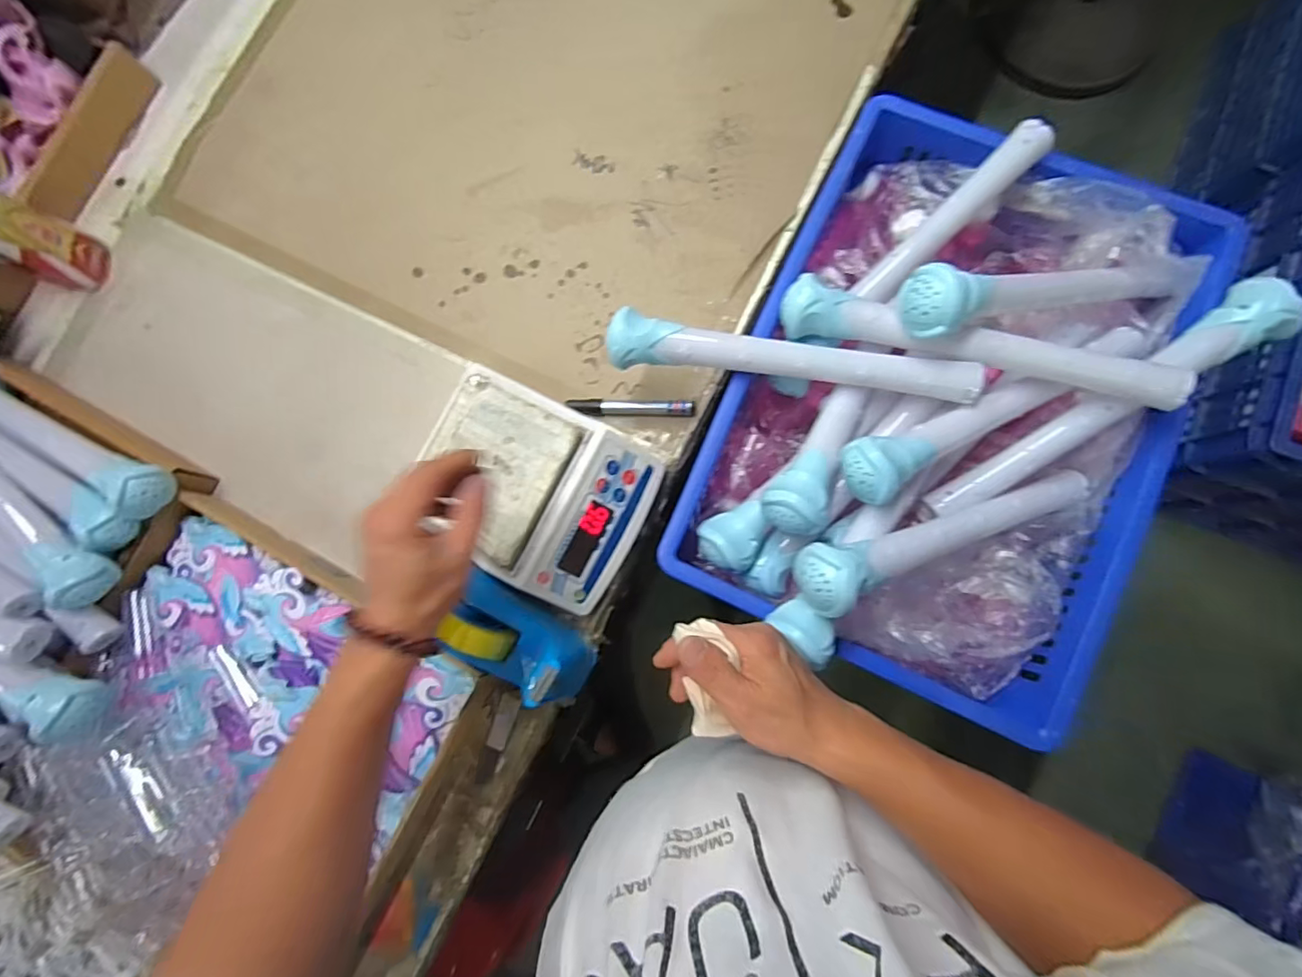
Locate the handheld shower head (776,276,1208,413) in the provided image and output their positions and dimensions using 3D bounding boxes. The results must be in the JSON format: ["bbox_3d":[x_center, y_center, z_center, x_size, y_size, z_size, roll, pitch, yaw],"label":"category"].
[{"bbox_3d":[0.267,-0.128,0.462,0.312,0.044,0.061,14,83,6],"label":"handheld shower head"}]

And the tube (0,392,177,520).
[{"bbox_3d":[-0.607,-0.055,0.556,0.282,0.040,0.053,27,84,7],"label":"tube"}]

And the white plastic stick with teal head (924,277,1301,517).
[{"bbox_3d":[0.378,-0.063,0.470,0.301,0.053,0.051,-35,81,14],"label":"white plastic stick with teal head"}]

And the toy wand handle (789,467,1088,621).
[{"bbox_3d":[0.252,0.037,0.466,0.319,0.050,0.052,-14,80,-25],"label":"toy wand handle"}]

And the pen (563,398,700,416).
[{"bbox_3d":[-0.021,-0.087,0.591,0.134,0.015,0.019,1,82,4],"label":"pen"}]

